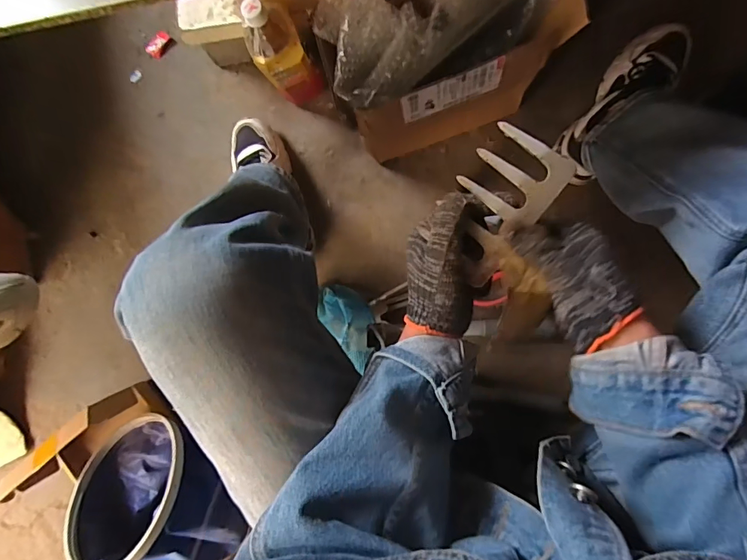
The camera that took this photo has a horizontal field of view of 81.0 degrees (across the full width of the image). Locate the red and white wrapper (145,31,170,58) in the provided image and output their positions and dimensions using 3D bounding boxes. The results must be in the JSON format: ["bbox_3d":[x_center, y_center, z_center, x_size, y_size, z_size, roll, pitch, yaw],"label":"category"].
[{"bbox_3d":[-0.402,-0.440,0.814,0.026,0.010,0.050,30,94,5],"label":"red and white wrapper"}]

